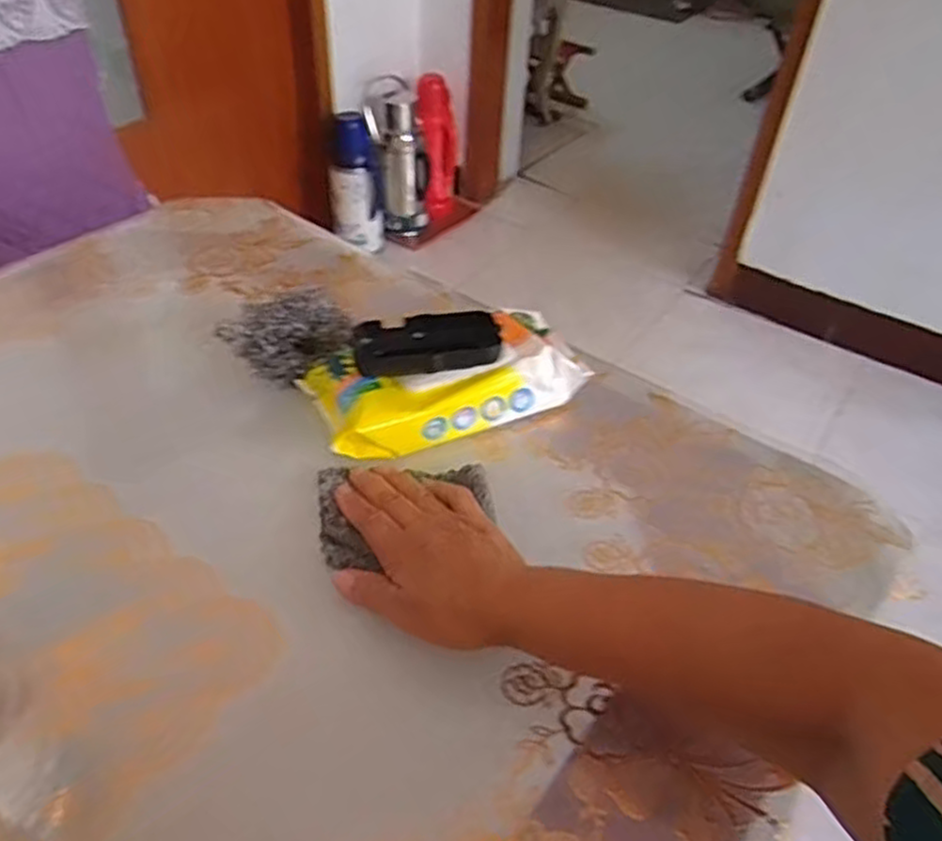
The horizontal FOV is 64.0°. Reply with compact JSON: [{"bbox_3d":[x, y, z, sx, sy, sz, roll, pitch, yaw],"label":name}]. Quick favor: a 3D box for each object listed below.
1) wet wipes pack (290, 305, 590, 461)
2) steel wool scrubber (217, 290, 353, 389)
[{"bbox_3d":[-0.016,-0.034,0.595,0.213,0.044,0.104,-18,47,-21],"label":"wet wipes pack"},{"bbox_3d":[-0.145,-0.068,0.604,0.098,0.049,0.054,-10,44,-14],"label":"steel wool scrubber"}]

